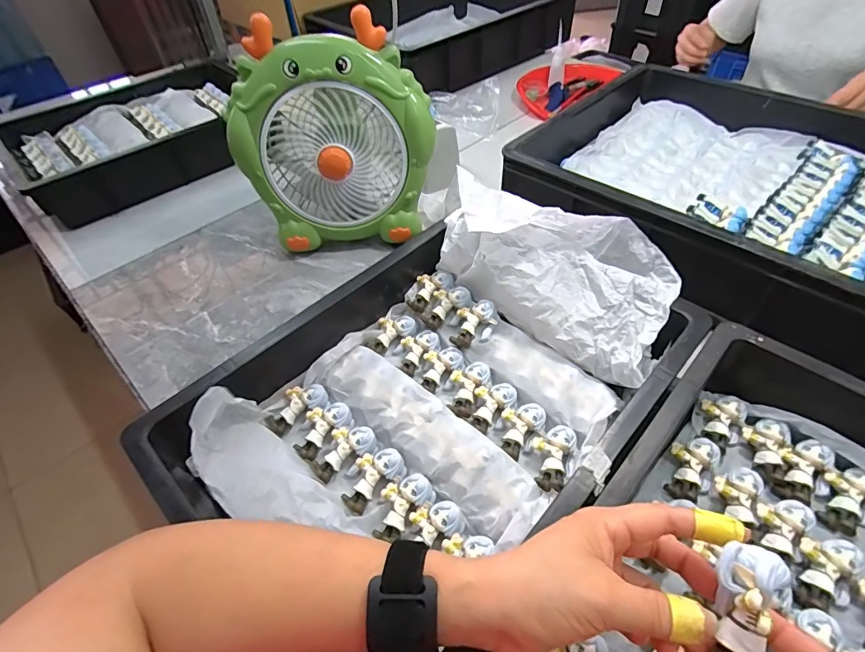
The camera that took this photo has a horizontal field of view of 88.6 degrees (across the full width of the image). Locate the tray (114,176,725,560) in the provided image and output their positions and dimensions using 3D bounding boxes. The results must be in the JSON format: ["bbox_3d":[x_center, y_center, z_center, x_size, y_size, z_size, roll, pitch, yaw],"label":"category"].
[{"bbox_3d":[0.019,0.043,0.431,0.324,0.111,0.483,33,58,28],"label":"tray"}]

